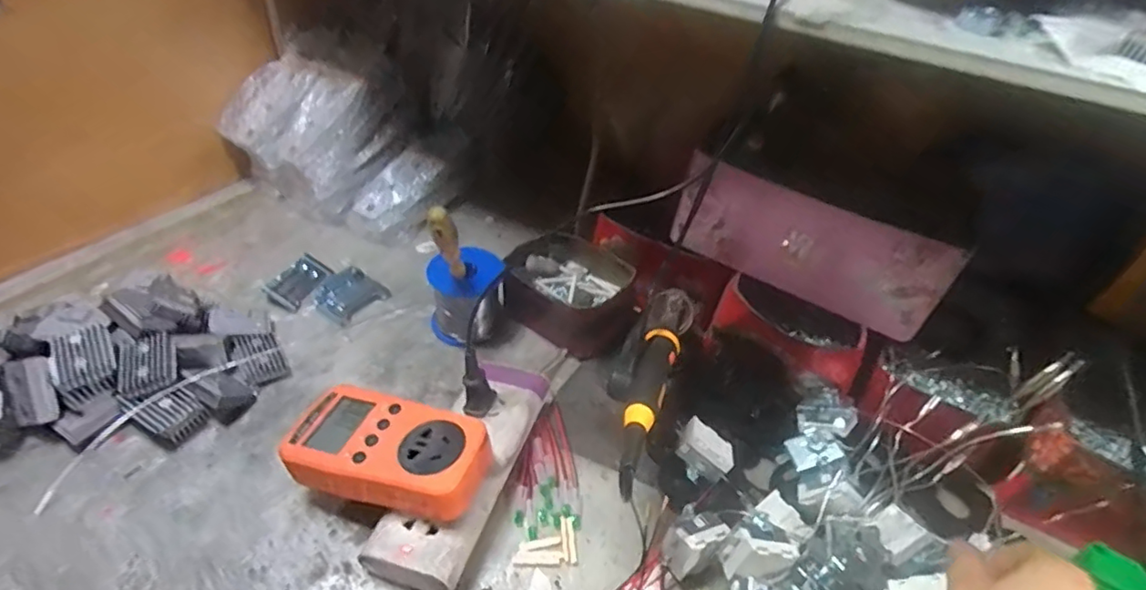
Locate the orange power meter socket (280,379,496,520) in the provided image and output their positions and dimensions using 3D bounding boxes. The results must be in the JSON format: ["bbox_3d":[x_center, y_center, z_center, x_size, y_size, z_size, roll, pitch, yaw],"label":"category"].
[{"bbox_3d":[-0.120,0.097,0.376,0.127,0.033,0.068,16,41,11],"label":"orange power meter socket"}]

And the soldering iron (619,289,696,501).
[{"bbox_3d":[0.056,0.046,0.387,0.029,0.023,0.223,15,27,10],"label":"soldering iron"}]

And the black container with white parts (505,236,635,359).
[{"bbox_3d":[0.001,-0.004,0.548,0.129,0.057,0.100,30,46,25],"label":"black container with white parts"}]

